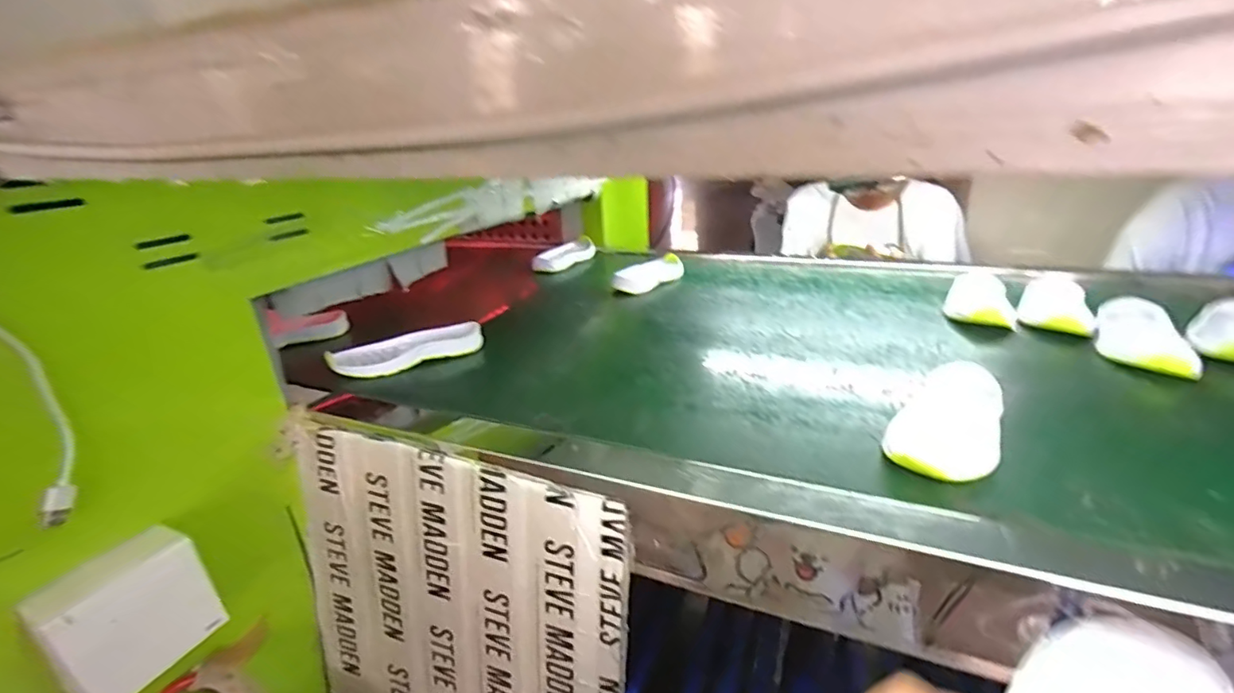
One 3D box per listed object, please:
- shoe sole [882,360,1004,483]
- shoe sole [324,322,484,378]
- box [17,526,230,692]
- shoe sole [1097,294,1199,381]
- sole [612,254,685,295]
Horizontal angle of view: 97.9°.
[{"bbox_3d":[0.280,0.057,0.445,0.070,0.025,0.162,17,30,39],"label":"shoe sole"},{"bbox_3d":[-0.249,0.000,0.640,0.168,0.028,0.065,-15,26,-27],"label":"shoe sole"},{"bbox_3d":[-0.350,0.193,0.387,0.046,0.082,0.085,12,26,27],"label":"box"},{"bbox_3d":[0.566,-0.013,0.580,0.071,0.031,0.170,15,28,36],"label":"shoe sole"},{"bbox_3d":[0.063,-0.123,0.890,0.058,0.025,0.170,14,28,34],"label":"sole"}]

